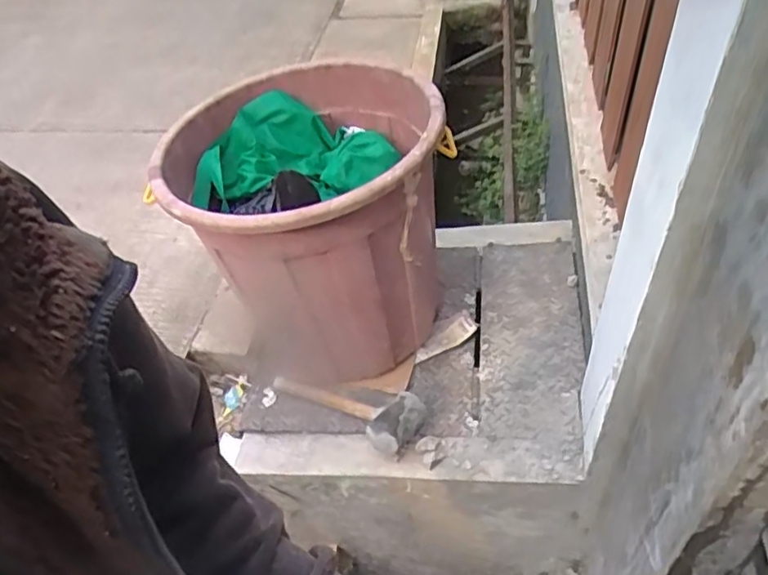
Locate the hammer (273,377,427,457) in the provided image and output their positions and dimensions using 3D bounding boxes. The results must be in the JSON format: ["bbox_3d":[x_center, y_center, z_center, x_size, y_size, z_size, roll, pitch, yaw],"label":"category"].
[{"bbox_3d":[-0.073,0.221,1.177,0.316,0.071,0.104,10,46,32],"label":"hammer"}]

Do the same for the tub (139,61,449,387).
[{"bbox_3d":[-0.126,-0.123,1.210,0.430,0.472,0.535,-34,52,-25],"label":"tub"}]

